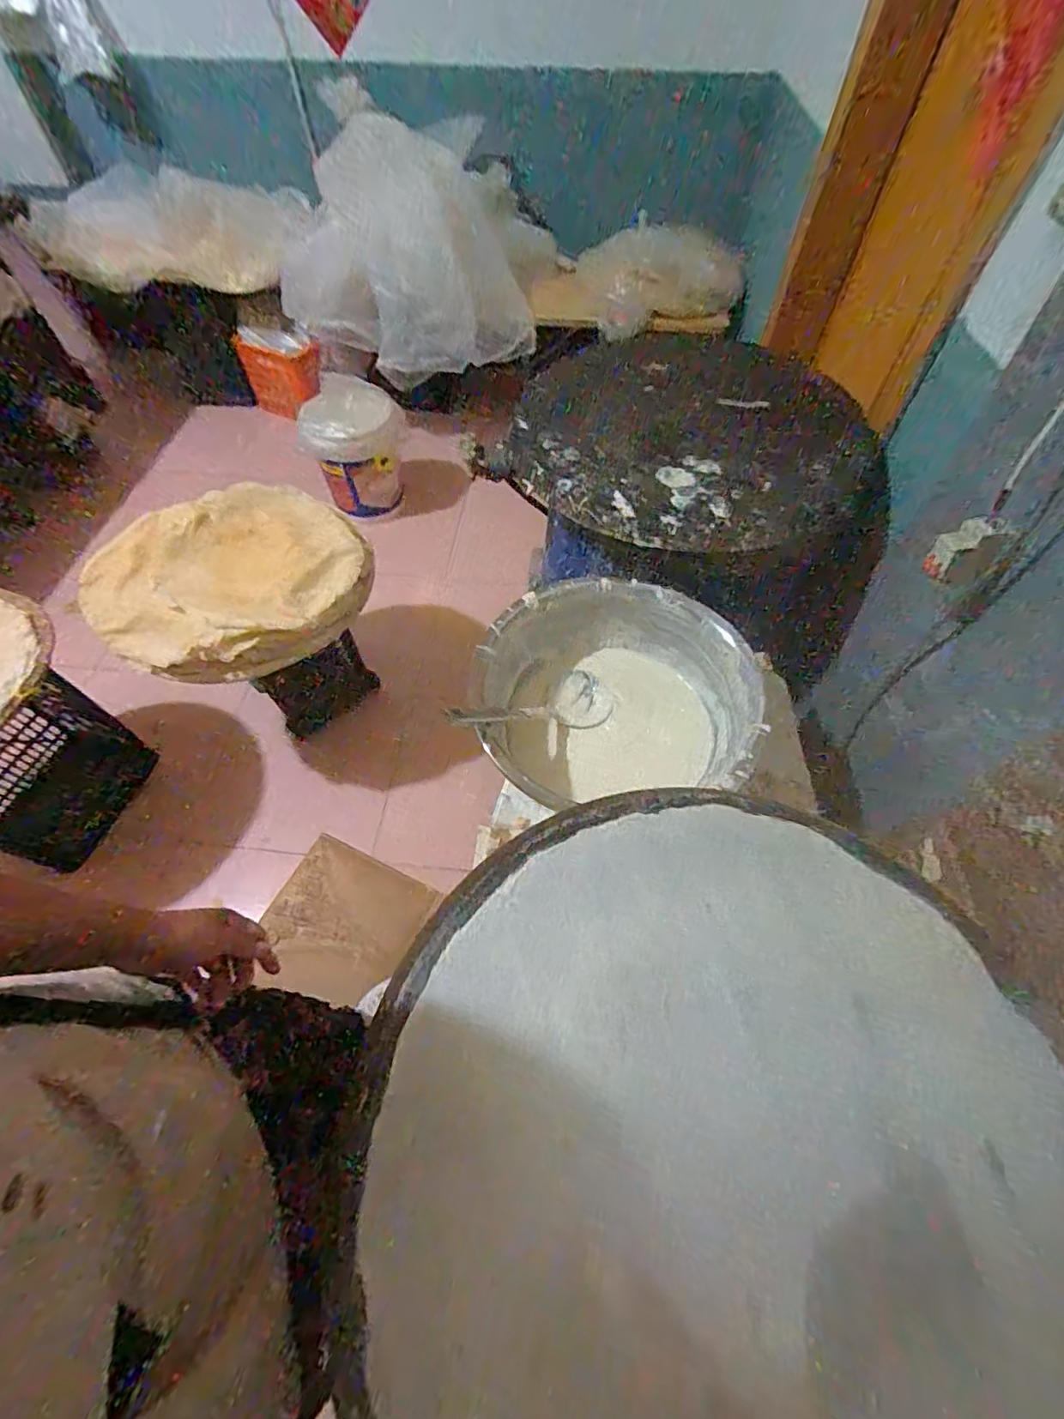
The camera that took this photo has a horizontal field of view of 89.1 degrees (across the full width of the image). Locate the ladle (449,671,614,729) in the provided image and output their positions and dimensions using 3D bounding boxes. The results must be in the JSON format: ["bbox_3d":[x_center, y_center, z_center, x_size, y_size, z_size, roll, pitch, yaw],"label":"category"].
[{"bbox_3d":[0.010,-0.005,0.817,0.291,0.057,0.098,-5,47,-46],"label":"ladle"}]

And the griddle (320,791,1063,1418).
[{"bbox_3d":[0.114,0.279,0.358,0.490,0.050,0.453,-2,58,3],"label":"griddle"}]

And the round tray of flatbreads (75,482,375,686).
[{"bbox_3d":[-0.648,-0.290,1.173,0.558,0.140,0.480,-35,64,-20],"label":"round tray of flatbreads"}]

